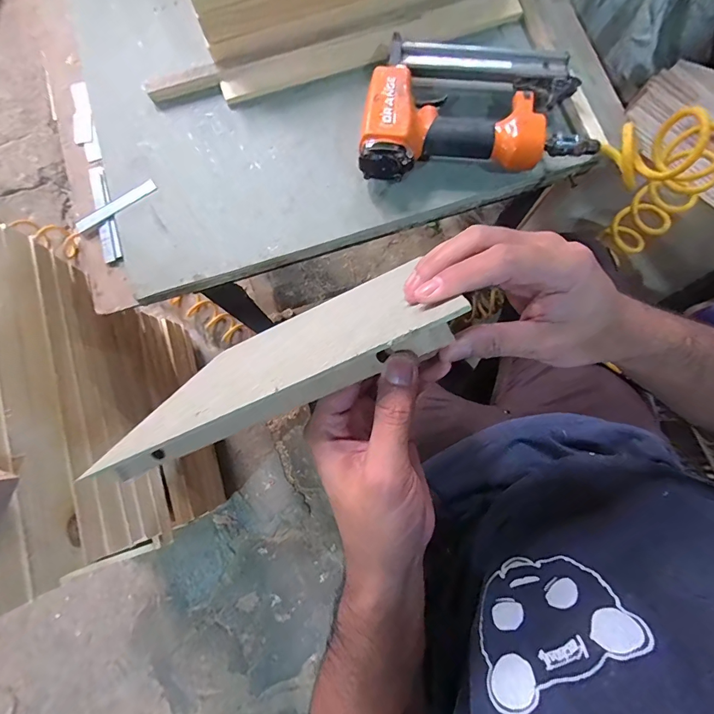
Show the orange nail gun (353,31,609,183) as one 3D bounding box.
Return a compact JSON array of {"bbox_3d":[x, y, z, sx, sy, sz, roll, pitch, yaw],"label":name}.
[{"bbox_3d":[0.133,-0.288,0.451,0.254,0.063,0.160,0,80,1],"label":"orange nail gun"}]

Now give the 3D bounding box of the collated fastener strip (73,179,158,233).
[{"bbox_3d":[-0.287,-0.180,0.464,0.103,0.004,0.016,-35,81,-5],"label":"collated fastener strip"}]

